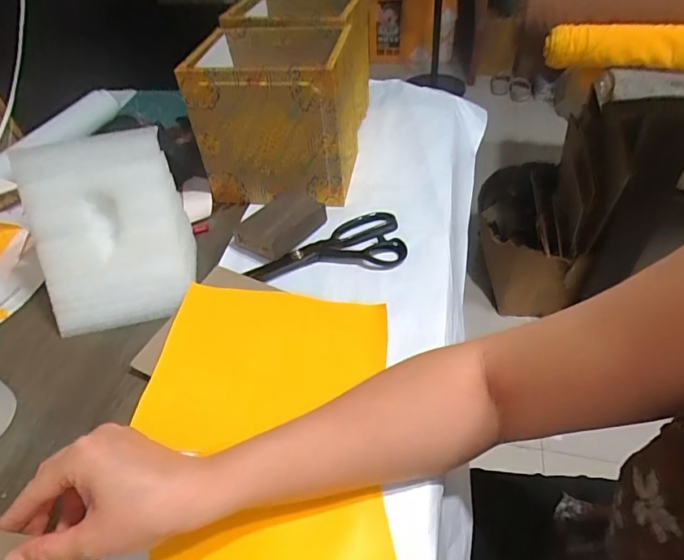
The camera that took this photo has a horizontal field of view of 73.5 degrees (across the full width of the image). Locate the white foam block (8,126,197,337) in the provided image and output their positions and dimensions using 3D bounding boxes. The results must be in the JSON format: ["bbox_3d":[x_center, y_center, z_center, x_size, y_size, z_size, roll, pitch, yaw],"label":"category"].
[{"bbox_3d":[-0.243,-0.050,0.485,0.150,0.189,0.026,-14,16,-9],"label":"white foam block"}]

